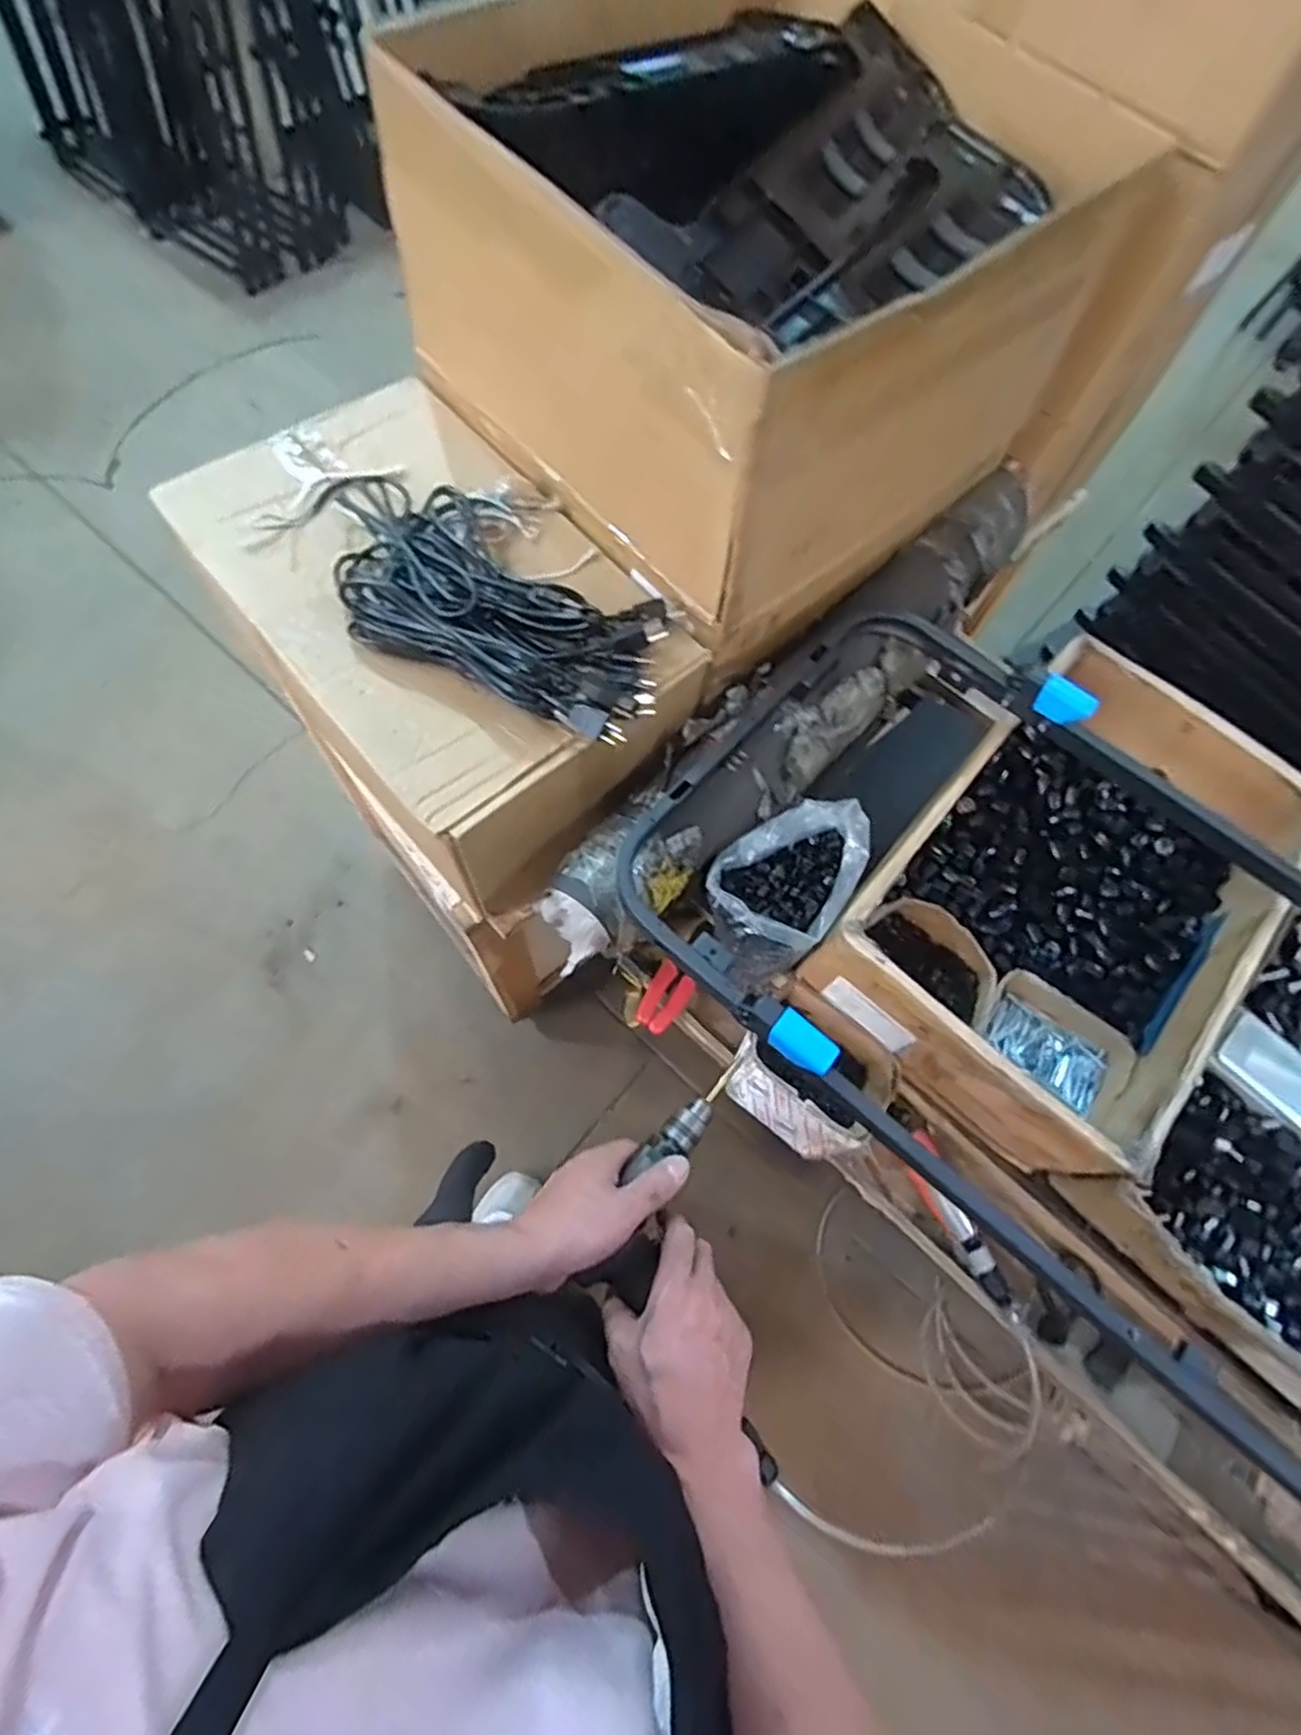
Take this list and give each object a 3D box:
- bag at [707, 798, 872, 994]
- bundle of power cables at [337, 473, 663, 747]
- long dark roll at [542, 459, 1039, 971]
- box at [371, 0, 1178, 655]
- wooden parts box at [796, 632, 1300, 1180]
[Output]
[{"bbox_3d":[0.157,0.028,0.833,0.188,0.150,0.135,-34,74,-16],"label":"bag"},{"bbox_3d":[-0.173,-0.279,0.751,0.412,0.055,0.190,26,68,7],"label":"bundle of power cables"},{"bbox_3d":[0.212,-0.219,0.839,0.133,0.103,0.873,41,75,12],"label":"long dark roll"},{"bbox_3d":[0.094,-0.636,0.796,0.568,0.301,0.570,-41,76,-18],"label":"box"},{"bbox_3d":[0.482,0.024,0.833,0.355,0.161,0.534,41,70,12],"label":"wooden parts box"}]

